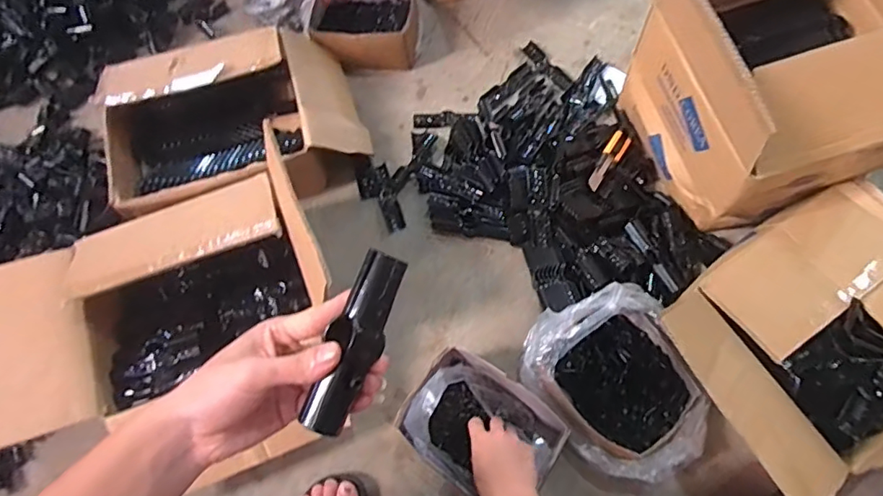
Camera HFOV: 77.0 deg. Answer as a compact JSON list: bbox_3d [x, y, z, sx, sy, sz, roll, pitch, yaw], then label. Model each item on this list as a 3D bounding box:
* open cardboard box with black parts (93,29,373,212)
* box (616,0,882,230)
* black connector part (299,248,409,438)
[{"bbox_3d":[-0.351,-0.215,0.968,0.410,0.170,0.300,-13,67,-2],"label":"open cardboard box with black parts"},{"bbox_3d":[0.469,-0.236,0.805,0.321,0.368,0.319,-14,67,-2],"label":"box"},{"bbox_3d":[-0.060,0.067,0.387,0.029,0.025,0.129,20,86,11],"label":"black connector part"}]

